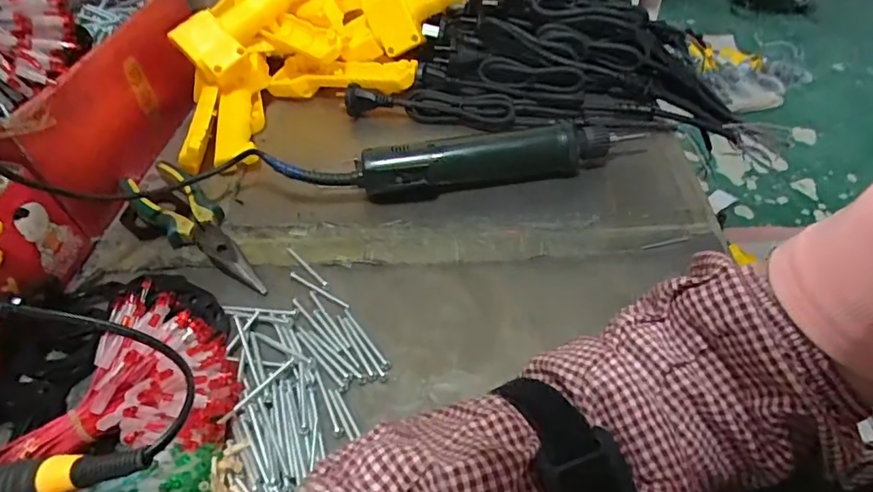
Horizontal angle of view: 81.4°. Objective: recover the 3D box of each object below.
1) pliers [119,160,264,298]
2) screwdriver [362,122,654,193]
[{"bbox_3d":[-0.205,-0.019,0.424,0.048,0.022,0.195,-37,54,-27],"label":"pliers"},{"bbox_3d":[0.051,-0.077,0.447,0.230,0.040,0.034,-10,47,-4],"label":"screwdriver"}]

